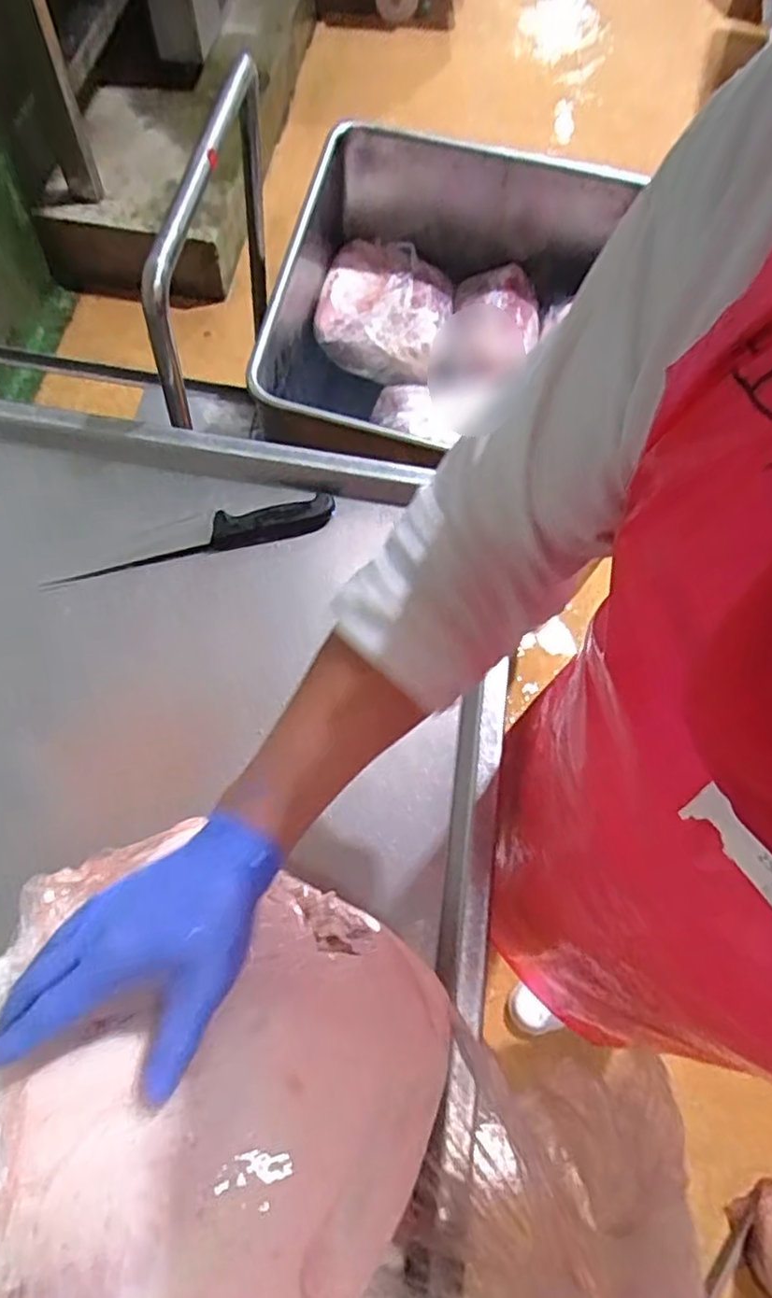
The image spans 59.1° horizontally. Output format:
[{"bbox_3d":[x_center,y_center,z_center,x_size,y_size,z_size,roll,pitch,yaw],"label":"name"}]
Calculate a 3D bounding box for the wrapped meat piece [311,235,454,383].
[{"bbox_3d":[-0.006,-0.691,1.387,0.252,0.103,0.273,1,66,-2],"label":"wrapped meat piece"}]

